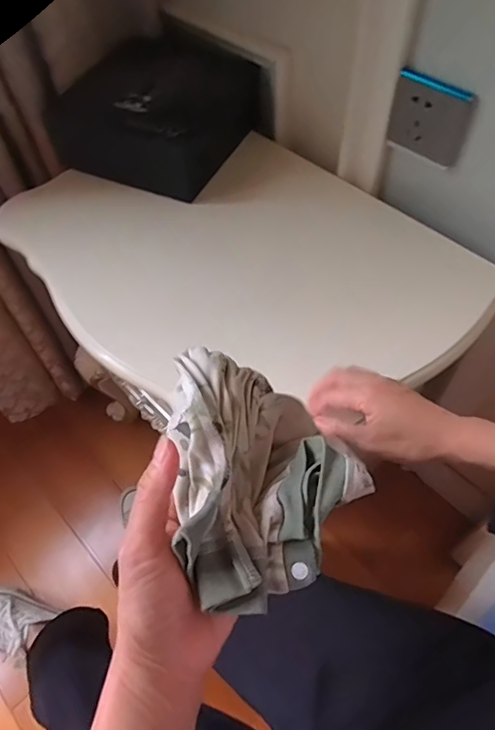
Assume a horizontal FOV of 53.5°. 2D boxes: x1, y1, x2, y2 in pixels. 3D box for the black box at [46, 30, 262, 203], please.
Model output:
[{"bbox_3d":[-0.114,-0.365,0.690,0.220,0.085,0.248,20,60,15],"label":"black box"}]

